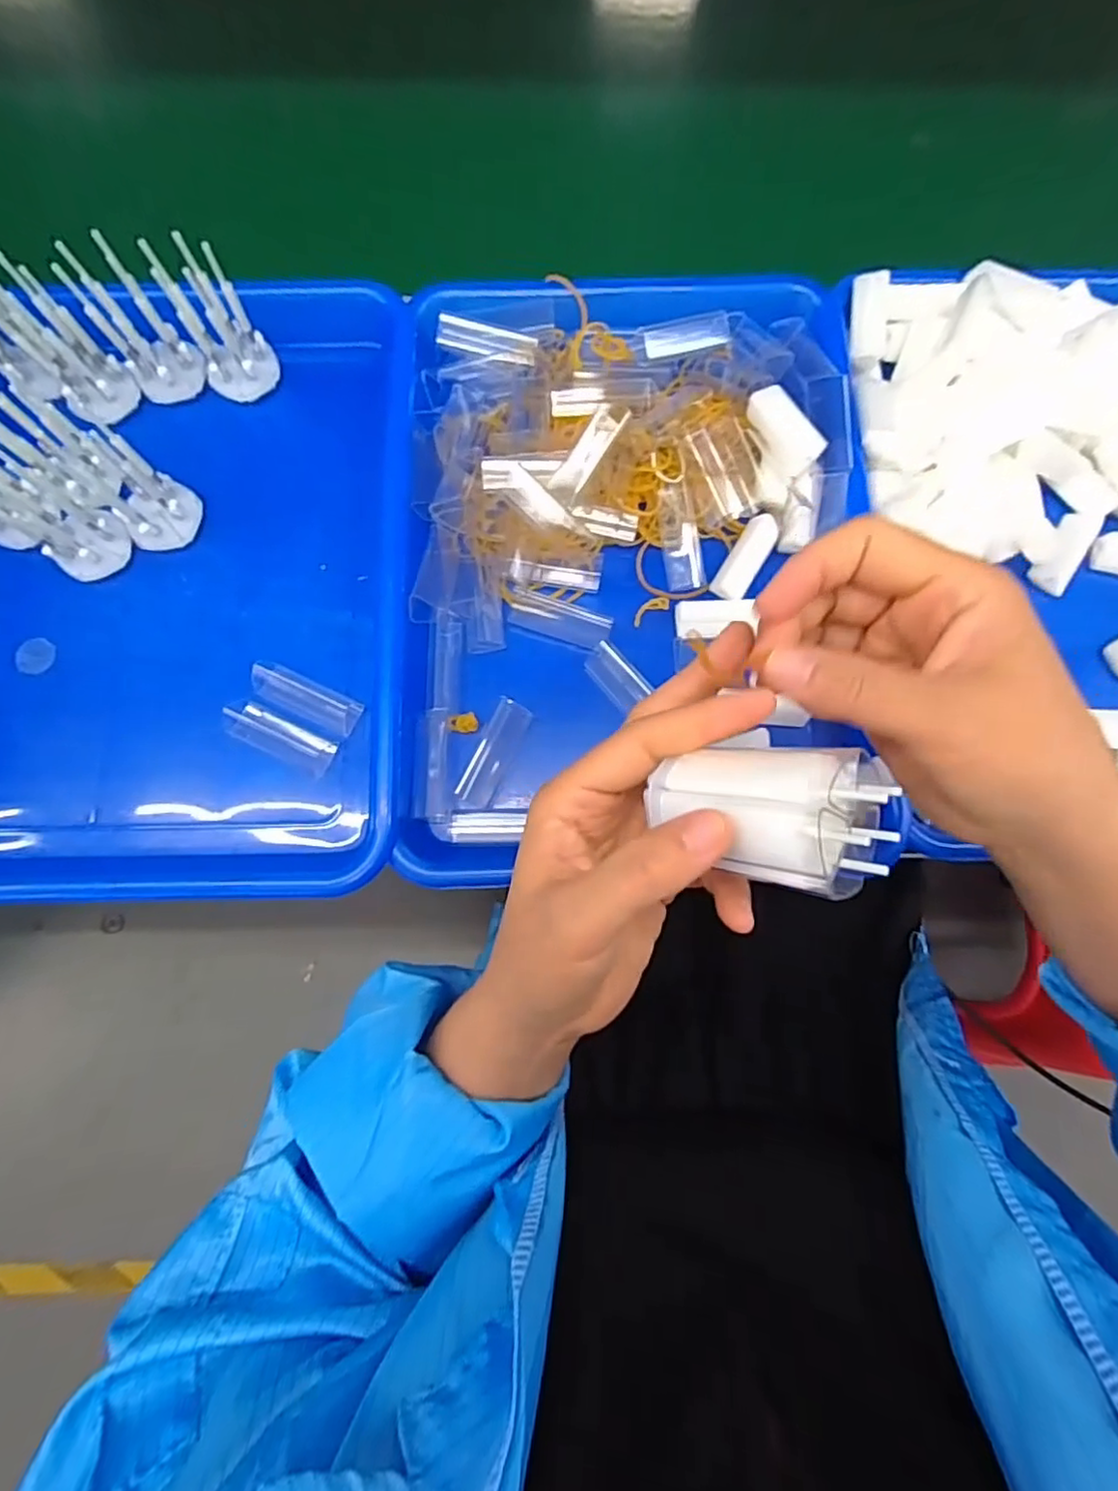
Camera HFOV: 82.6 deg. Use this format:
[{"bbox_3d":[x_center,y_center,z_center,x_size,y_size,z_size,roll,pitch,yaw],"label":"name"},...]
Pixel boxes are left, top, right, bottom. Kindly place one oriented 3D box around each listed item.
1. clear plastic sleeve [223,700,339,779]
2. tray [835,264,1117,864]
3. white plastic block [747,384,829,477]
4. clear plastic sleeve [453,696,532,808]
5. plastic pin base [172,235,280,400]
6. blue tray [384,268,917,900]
[{"bbox_3d":[-0.139,-0.004,0.317,0.055,0.010,0.019,24,79,4],"label":"clear plastic sleeve"},{"bbox_3d":[0.279,-0.106,0.335,0.240,0.046,0.314,-2,78,-1],"label":"tray"},{"bbox_3d":[0.117,-0.164,0.333,0.017,0.019,0.046,-32,81,-7],"label":"white plastic block"},{"bbox_3d":[-0.033,0.004,0.326,0.017,0.015,0.055,24,79,4],"label":"clear plastic sleeve"},{"bbox_3d":[-0.177,-0.217,0.331,0.036,0.076,0.031,-30,80,-7],"label":"plastic pin base"},{"bbox_3d":[0.040,-0.101,0.341,0.235,0.048,0.325,-1,78,-1],"label":"blue tray"}]

